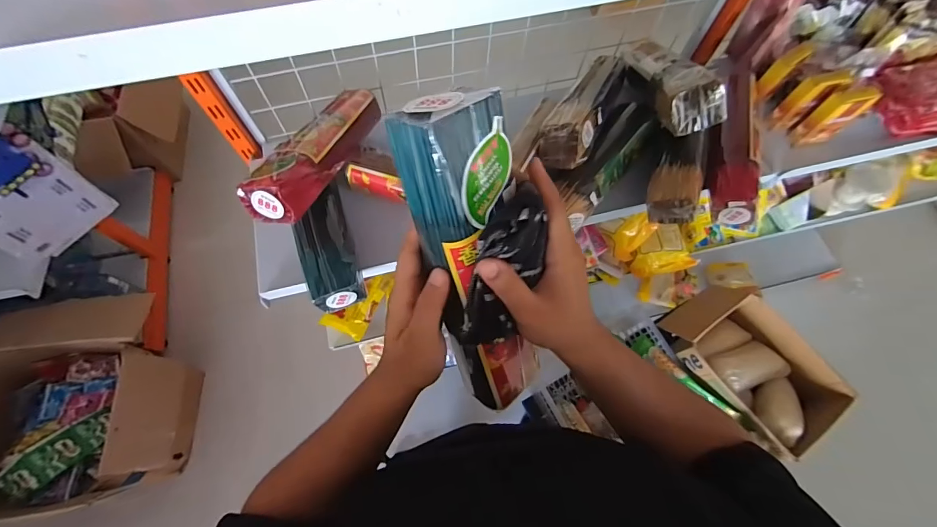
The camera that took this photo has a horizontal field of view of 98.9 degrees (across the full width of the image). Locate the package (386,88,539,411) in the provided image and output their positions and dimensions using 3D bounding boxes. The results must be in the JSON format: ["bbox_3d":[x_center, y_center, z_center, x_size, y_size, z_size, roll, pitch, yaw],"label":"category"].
[{"bbox_3d":[0.011,0.017,0.313,0.074,0.273,0.046,-17,31,-8],"label":"package"}]

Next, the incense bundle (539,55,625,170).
[{"bbox_3d":[0.169,-0.221,0.573,0.064,0.055,0.184,31,70,11],"label":"incense bundle"}]

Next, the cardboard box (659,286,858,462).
[{"bbox_3d":[0.609,0.221,0.881,0.222,0.116,0.304,-33,72,-14],"label":"cardboard box"}]

